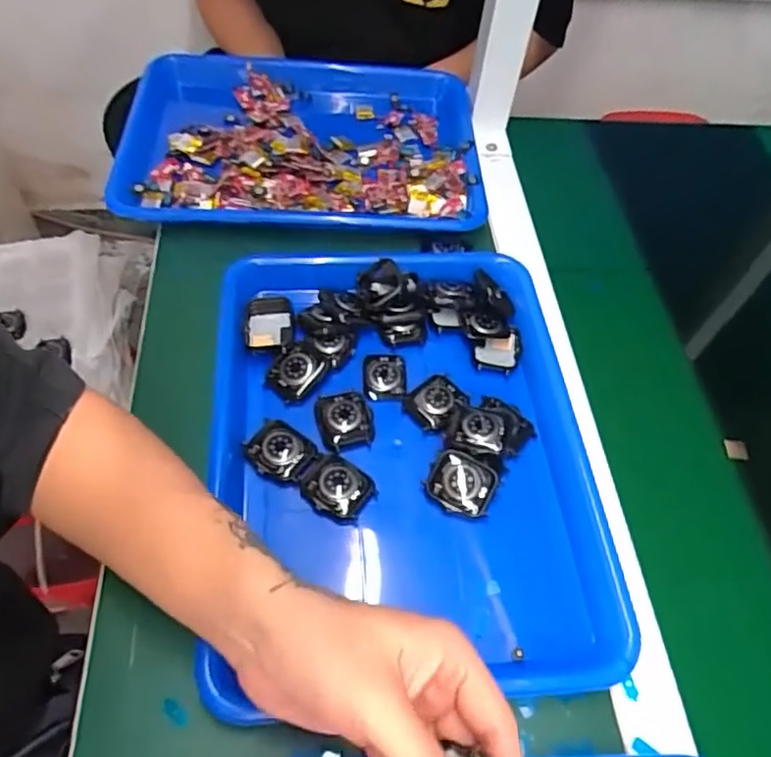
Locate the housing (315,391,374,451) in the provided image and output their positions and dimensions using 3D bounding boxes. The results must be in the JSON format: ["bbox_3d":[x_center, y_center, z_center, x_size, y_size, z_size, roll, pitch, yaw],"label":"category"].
[{"bbox_3d":[-0.029,0.029,0.447,0.038,0.008,0.043,-12,57,-10],"label":"housing"}]

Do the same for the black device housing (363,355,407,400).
[{"bbox_3d":[0.000,-0.002,0.478,0.032,0.009,0.040,-2,56,-4],"label":"black device housing"}]

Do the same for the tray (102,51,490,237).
[{"bbox_3d":[-0.087,-0.236,0.615,0.350,0.039,0.251,0,56,-3],"label":"tray"}]

